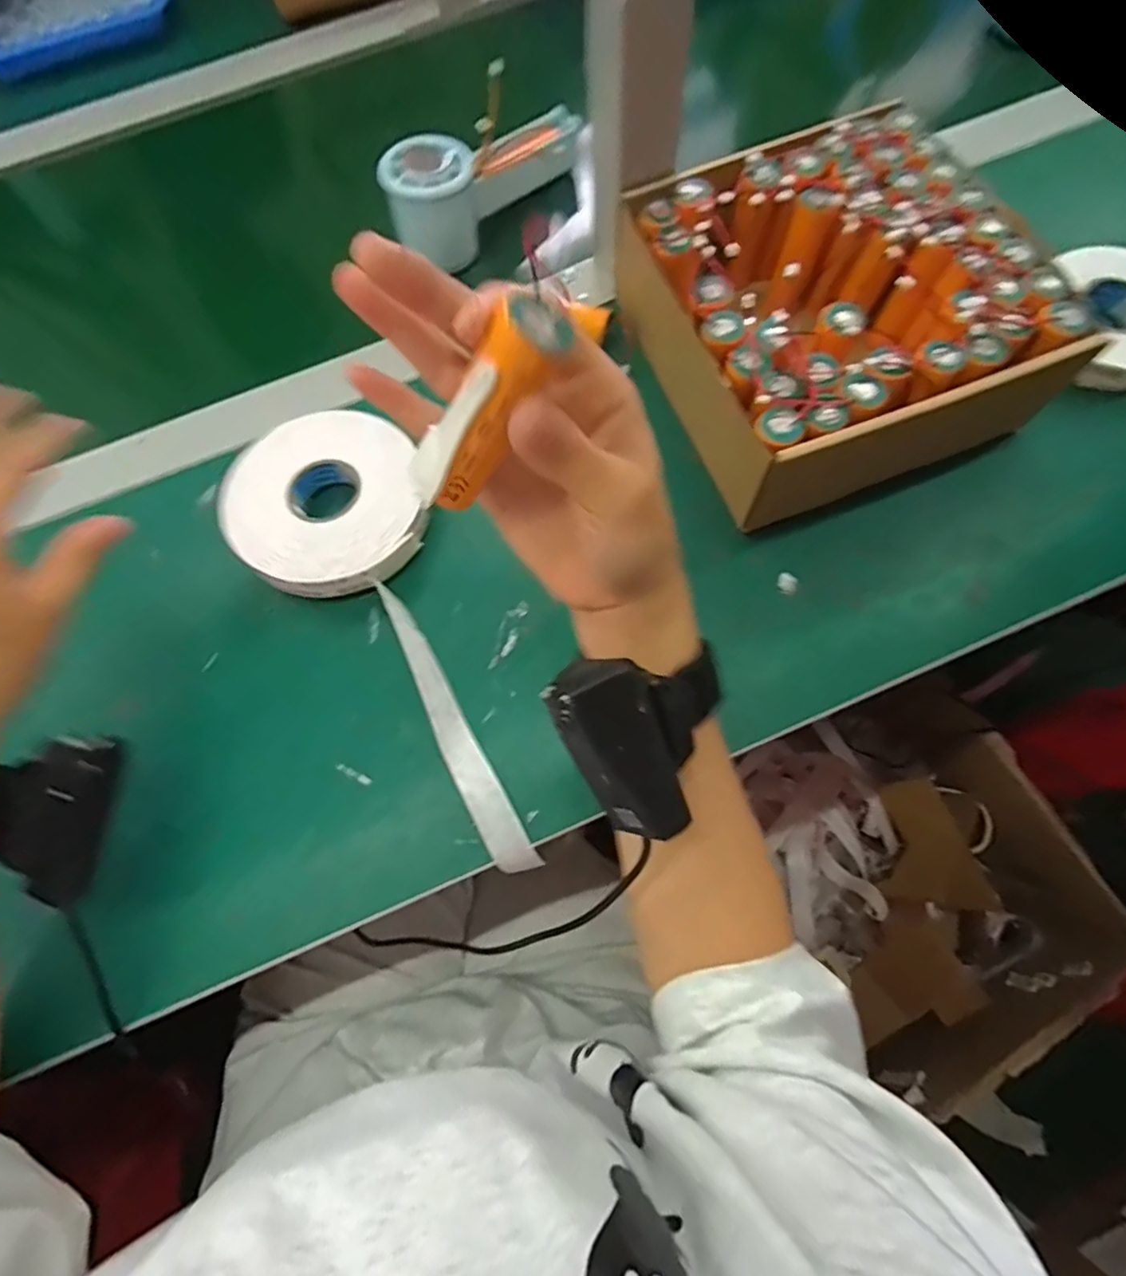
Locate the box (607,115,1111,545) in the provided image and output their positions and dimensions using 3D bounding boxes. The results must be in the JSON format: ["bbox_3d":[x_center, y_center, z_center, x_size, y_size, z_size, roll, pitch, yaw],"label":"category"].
[{"bbox_3d":[0.153,-0.186,0.361,0.179,0.086,0.188,-21,71,-5],"label":"box"}]

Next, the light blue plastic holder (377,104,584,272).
[{"bbox_3d":[-0.056,-0.322,0.431,0.053,0.056,0.160,36,76,13],"label":"light blue plastic holder"}]

